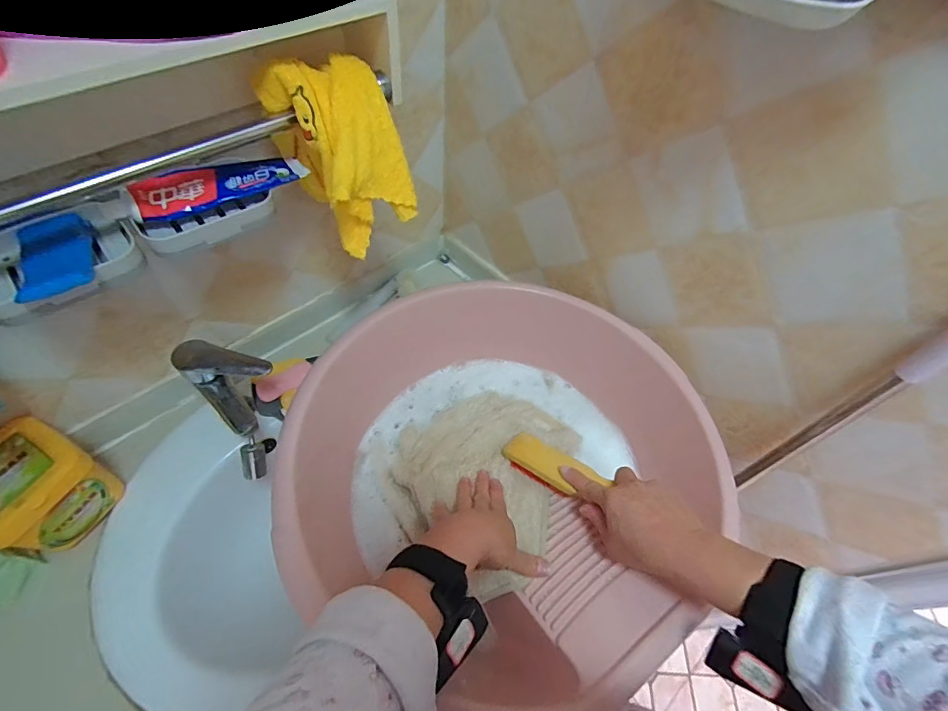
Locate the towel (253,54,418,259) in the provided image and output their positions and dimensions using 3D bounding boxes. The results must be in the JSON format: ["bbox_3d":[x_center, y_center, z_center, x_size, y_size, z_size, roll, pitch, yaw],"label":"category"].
[{"bbox_3d":[-0.131,-0.202,0.463,0.113,0.159,0.103,-32,64,-23],"label":"towel"}]

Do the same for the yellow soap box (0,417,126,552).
[{"bbox_3d":[-0.526,0.154,0.526,0.129,0.103,0.118,27,58,13],"label":"yellow soap box"}]

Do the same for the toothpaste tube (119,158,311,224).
[{"bbox_3d":[-0.254,-0.175,0.445,0.165,0.032,0.038,-32,64,-23],"label":"toothpaste tube"}]

